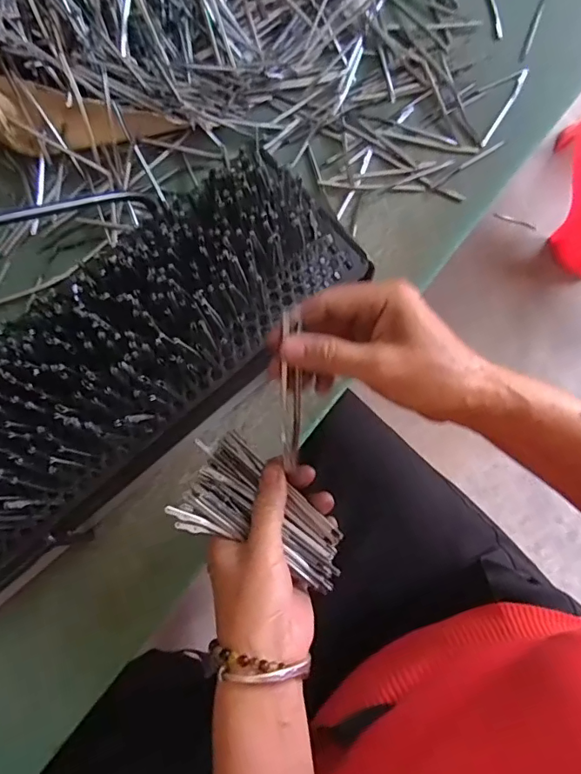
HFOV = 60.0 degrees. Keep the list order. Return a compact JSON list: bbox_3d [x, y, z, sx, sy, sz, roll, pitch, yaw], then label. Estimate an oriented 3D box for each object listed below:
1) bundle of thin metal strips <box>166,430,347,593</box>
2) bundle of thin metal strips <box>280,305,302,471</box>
[{"bbox_3d":[-0.017,0.087,0.333,0.118,0.030,0.066,34,78,4],"label":"bundle of thin metal strips"},{"bbox_3d":[0.000,0.005,0.316,0.012,0.004,0.106,0,113,-1],"label":"bundle of thin metal strips"}]

